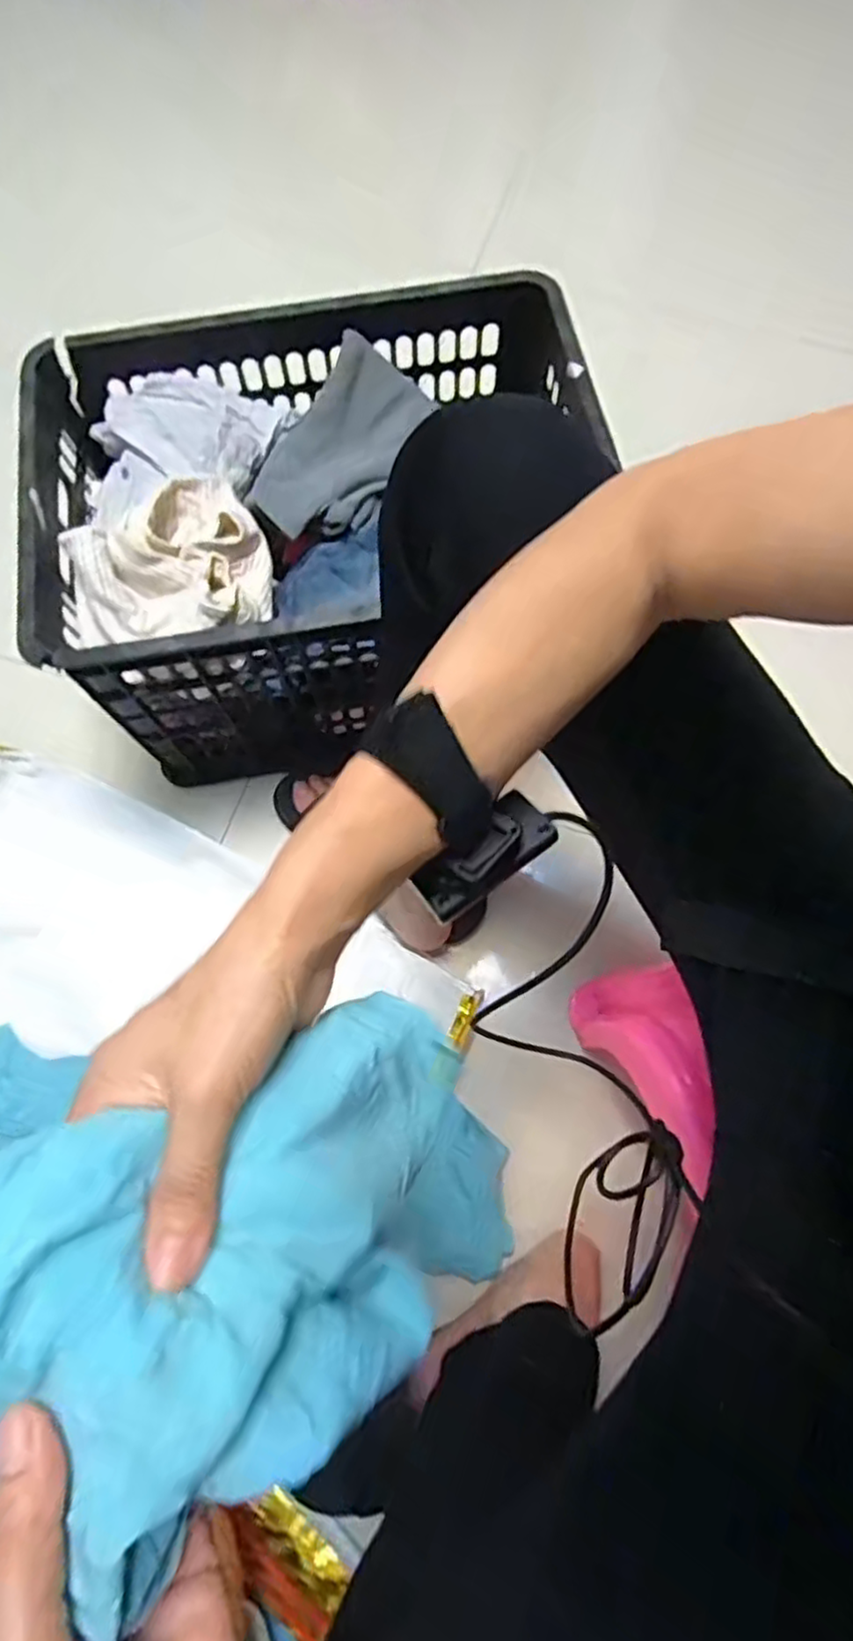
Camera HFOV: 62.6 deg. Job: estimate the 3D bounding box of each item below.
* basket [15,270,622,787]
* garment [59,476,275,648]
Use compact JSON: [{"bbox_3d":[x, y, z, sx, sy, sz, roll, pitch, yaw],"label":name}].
[{"bbox_3d":[-0.093,-0.276,0.703,0.489,0.248,0.340,-12,72,-2],"label":"basket"},{"bbox_3d":[-0.224,-0.220,0.588,0.169,0.052,0.151,-9,72,-1],"label":"garment"}]

